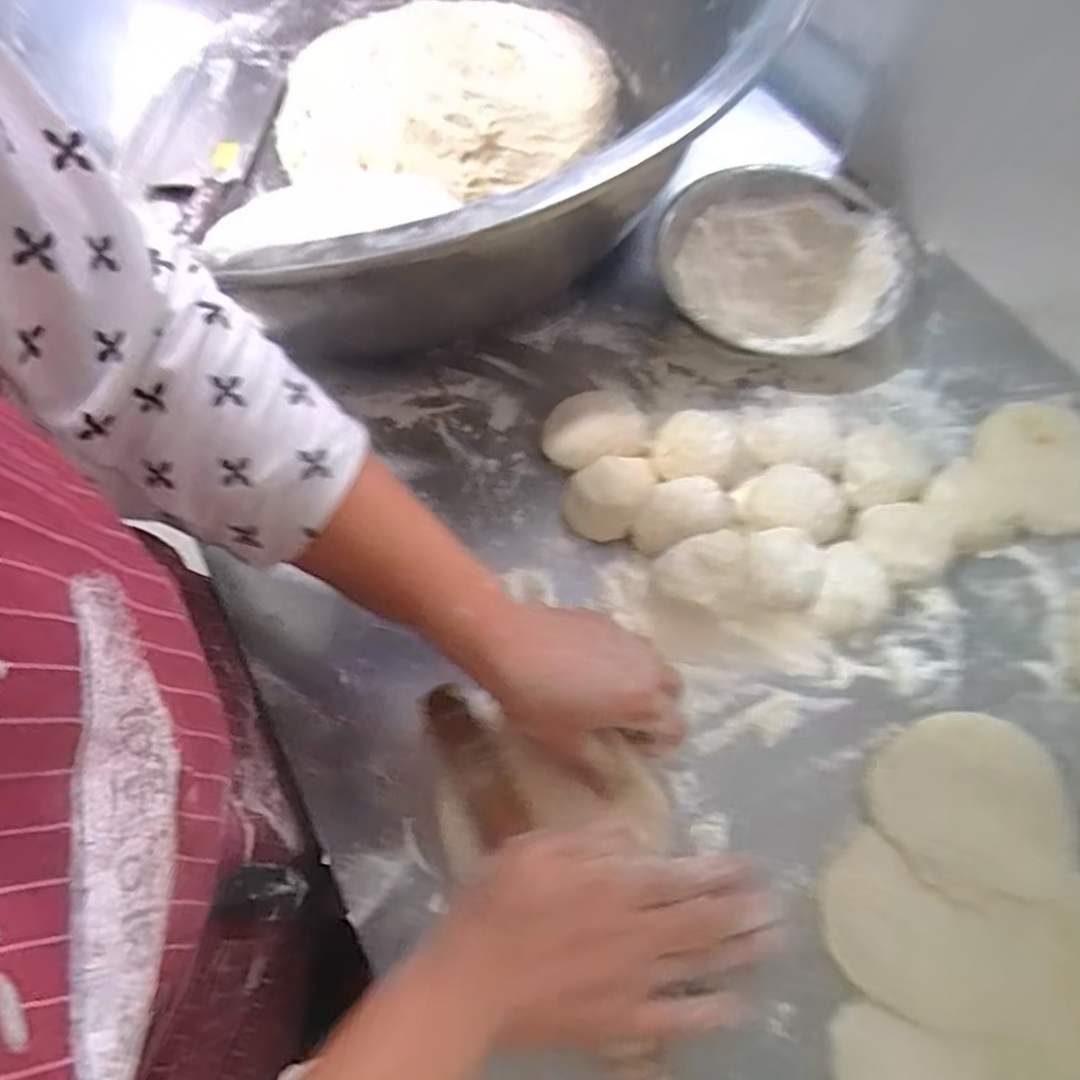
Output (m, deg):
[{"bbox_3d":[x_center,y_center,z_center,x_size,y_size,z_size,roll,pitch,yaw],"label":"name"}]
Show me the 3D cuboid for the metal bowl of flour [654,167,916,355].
[{"bbox_3d":[0.174,-0.197,0.506,0.164,0.049,0.163,-1,67,2],"label":"metal bowl of flour"}]

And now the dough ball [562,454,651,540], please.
[{"bbox_3d":[0.043,-0.030,0.448,0.053,0.033,0.053,-1,67,2],"label":"dough ball"}]

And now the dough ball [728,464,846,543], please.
[{"bbox_3d":[0.159,-0.024,0.438,0.062,0.030,0.046,17,68,9],"label":"dough ball"}]

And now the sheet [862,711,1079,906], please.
[{"bbox_3d":[0.237,0.146,0.376,0.096,0.020,0.096,-34,70,-12],"label":"sheet"}]

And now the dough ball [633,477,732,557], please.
[{"bbox_3d":[0.087,-0.017,0.440,0.060,0.032,0.041,-17,67,-6],"label":"dough ball"}]

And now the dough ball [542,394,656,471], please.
[{"bbox_3d":[0.038,-0.073,0.468,0.073,0.035,0.051,-13,67,-4],"label":"dough ball"}]

